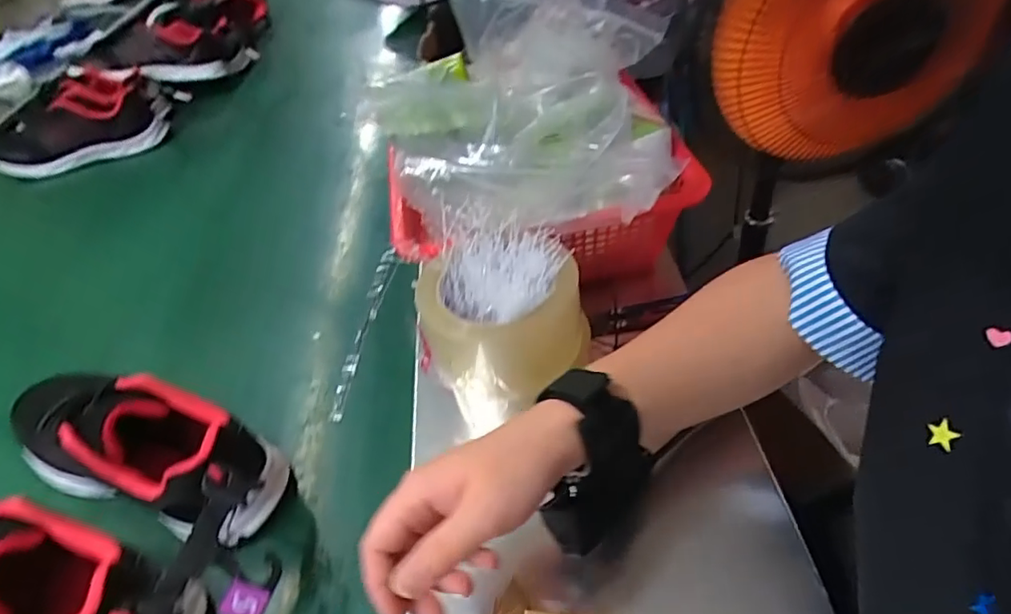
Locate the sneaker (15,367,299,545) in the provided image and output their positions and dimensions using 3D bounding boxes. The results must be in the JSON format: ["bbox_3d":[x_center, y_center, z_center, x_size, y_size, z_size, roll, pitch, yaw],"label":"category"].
[{"bbox_3d":[-0.277,0.102,0.434,0.249,0.088,0.083,12,48,21],"label":"sneaker"}]

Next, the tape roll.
[{"bbox_3d":[-0.007,0.005,0.393,0.099,0.086,0.101,-5,44,5],"label":"tape roll"}]

